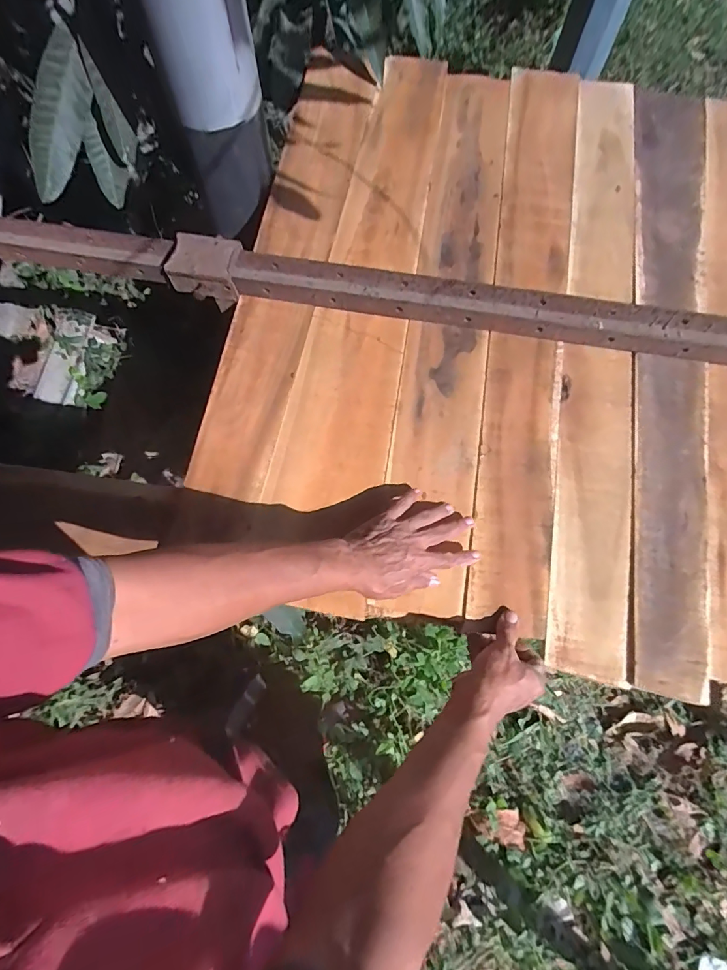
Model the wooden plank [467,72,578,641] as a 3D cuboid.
[{"bbox_3d":[0.263,-0.303,0.704,0.112,0.017,1.012,10,71,4],"label":"wooden plank"}]

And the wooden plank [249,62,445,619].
[{"bbox_3d":[0.008,-0.321,0.719,0.156,0.024,1.012,10,73,4],"label":"wooden plank"}]

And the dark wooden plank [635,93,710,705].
[{"bbox_3d":[0.452,-0.246,0.665,0.105,0.009,1.025,12,71,4],"label":"dark wooden plank"}]

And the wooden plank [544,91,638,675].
[{"bbox_3d":[0.354,-0.254,0.677,0.100,0.015,1.009,11,71,4],"label":"wooden plank"}]

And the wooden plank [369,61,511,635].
[{"bbox_3d":[0.141,-0.304,0.711,0.116,0.028,0.999,8,72,3],"label":"wooden plank"}]

